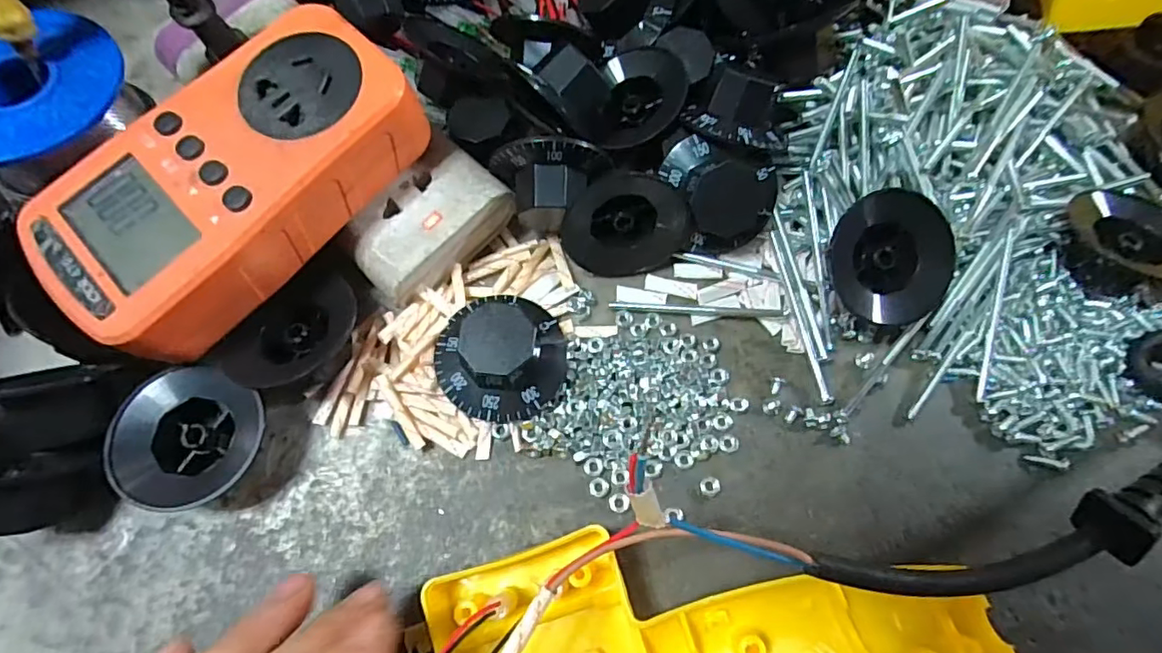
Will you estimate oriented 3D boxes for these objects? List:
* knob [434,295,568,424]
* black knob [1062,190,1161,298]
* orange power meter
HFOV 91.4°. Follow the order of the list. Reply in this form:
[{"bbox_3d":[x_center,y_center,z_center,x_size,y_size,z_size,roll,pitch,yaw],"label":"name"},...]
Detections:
[{"bbox_3d":[-0.027,0.010,0.205,0.047,0.029,0.042,-38,75,-15],"label":"knob"},{"bbox_3d":[0.213,-0.031,0.223,0.043,0.026,0.030,11,70,2],"label":"black knob"},{"bbox_3d":[-0.119,-0.051,0.196,0.068,0.038,0.127,41,73,13],"label":"orange power meter"}]

